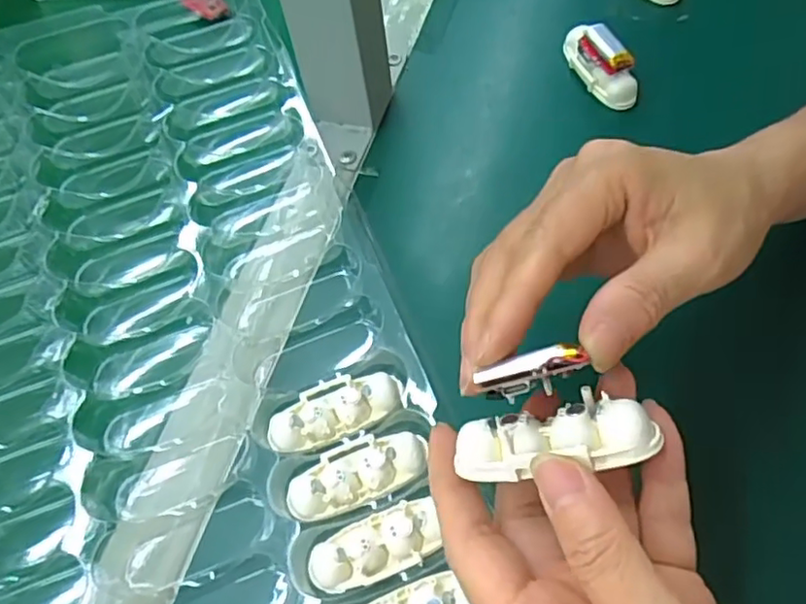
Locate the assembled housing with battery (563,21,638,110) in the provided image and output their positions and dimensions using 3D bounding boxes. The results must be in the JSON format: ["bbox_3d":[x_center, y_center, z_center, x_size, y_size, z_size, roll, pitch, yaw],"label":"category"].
[{"bbox_3d":[0.116,-0.143,0.373,0.017,0.031,0.061,-23,62,-7],"label":"assembled housing with battery"}]

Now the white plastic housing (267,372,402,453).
[{"bbox_3d":[-0.032,0.048,0.290,0.062,0.011,0.027,-19,62,-5],"label":"white plastic housing"}]

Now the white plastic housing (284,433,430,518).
[{"bbox_3d":[-0.021,0.073,0.276,0.063,0.011,0.029,-23,62,-7],"label":"white plastic housing"}]

